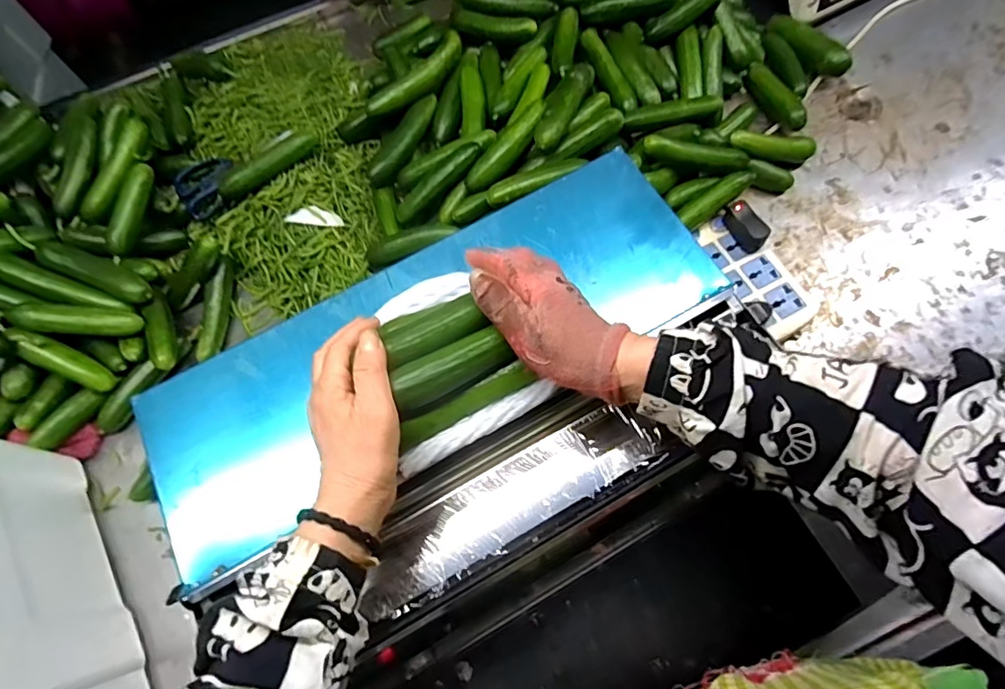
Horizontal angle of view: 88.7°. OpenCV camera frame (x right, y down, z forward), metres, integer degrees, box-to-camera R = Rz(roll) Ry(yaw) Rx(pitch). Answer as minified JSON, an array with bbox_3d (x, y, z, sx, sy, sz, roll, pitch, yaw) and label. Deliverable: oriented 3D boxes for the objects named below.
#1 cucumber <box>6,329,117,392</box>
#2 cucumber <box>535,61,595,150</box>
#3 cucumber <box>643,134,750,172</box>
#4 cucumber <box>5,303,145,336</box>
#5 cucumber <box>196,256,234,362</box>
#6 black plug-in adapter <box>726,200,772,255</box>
[{"bbox_3d":[-0.486,0.018,0.566,0.108,0.027,0.031,34,70,-17],"label":"cucumber"},{"bbox_3d":[0.074,-0.278,0.603,0.039,0.050,0.145,23,70,11],"label":"cucumber"},{"bbox_3d":[0.229,-0.220,0.597,0.132,0.021,0.025,6,67,-11],"label":"cucumber"},{"bbox_3d":[-0.469,-0.026,0.565,0.120,0.025,0.030,4,65,-24],"label":"cucumber"},{"bbox_3d":[-0.354,-0.043,0.635,0.023,0.024,0.132,-1,67,2],"label":"cucumber"},{"bbox_3d":[0.279,-0.135,0.587,0.020,0.030,0.057,-26,69,-9],"label":"black plug-in adapter"}]

